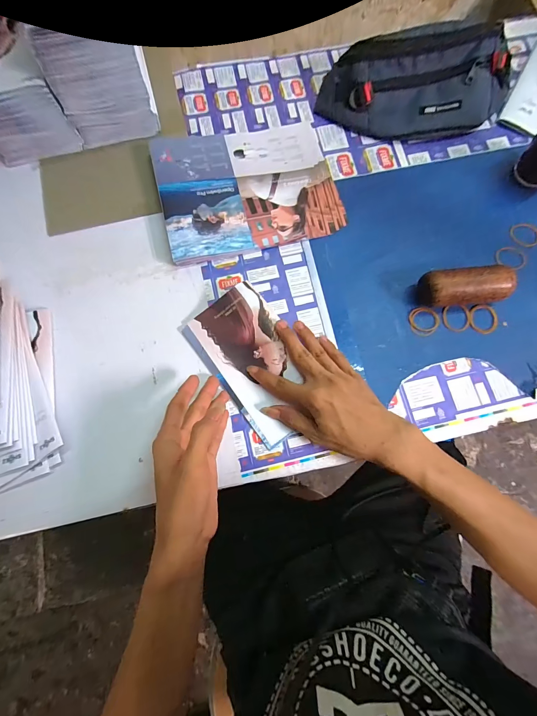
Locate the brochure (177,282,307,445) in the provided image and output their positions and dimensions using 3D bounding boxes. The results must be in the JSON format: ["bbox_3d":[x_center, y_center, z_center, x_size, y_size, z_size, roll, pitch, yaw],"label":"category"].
[{"bbox_3d":[-0.012,0.004,0.359,0.098,0.021,0.173,-36,80,-7],"label":"brochure"}]

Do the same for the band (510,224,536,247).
[{"bbox_3d":[0.338,-0.159,0.405,0.037,0.004,0.035,0,78,0],"label":"band"}]

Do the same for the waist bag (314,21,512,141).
[{"bbox_3d":[0.202,-0.370,0.420,0.257,0.070,0.104,1,78,0],"label":"waist bag"}]

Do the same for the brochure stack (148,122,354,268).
[{"bbox_3d":[-0.025,-0.227,0.408,0.228,0.026,0.181,-14,78,-3],"label":"brochure stack"}]

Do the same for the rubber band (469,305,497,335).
[{"bbox_3d":[0.267,-0.048,0.382,0.034,0.005,0.036,0,86,-1],"label":"rubber band"}]

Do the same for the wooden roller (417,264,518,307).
[{"bbox_3d":[0.232,-0.082,0.369,0.094,0.043,0.040,-5,78,-1],"label":"wooden roller"}]

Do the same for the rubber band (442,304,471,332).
[{"bbox_3d":[0.234,-0.049,0.383,0.033,0.005,0.033,0,78,0],"label":"rubber band"}]

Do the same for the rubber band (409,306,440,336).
[{"bbox_3d":[0.193,-0.045,0.382,0.038,0.006,0.036,-10,78,-2],"label":"rubber band"}]

